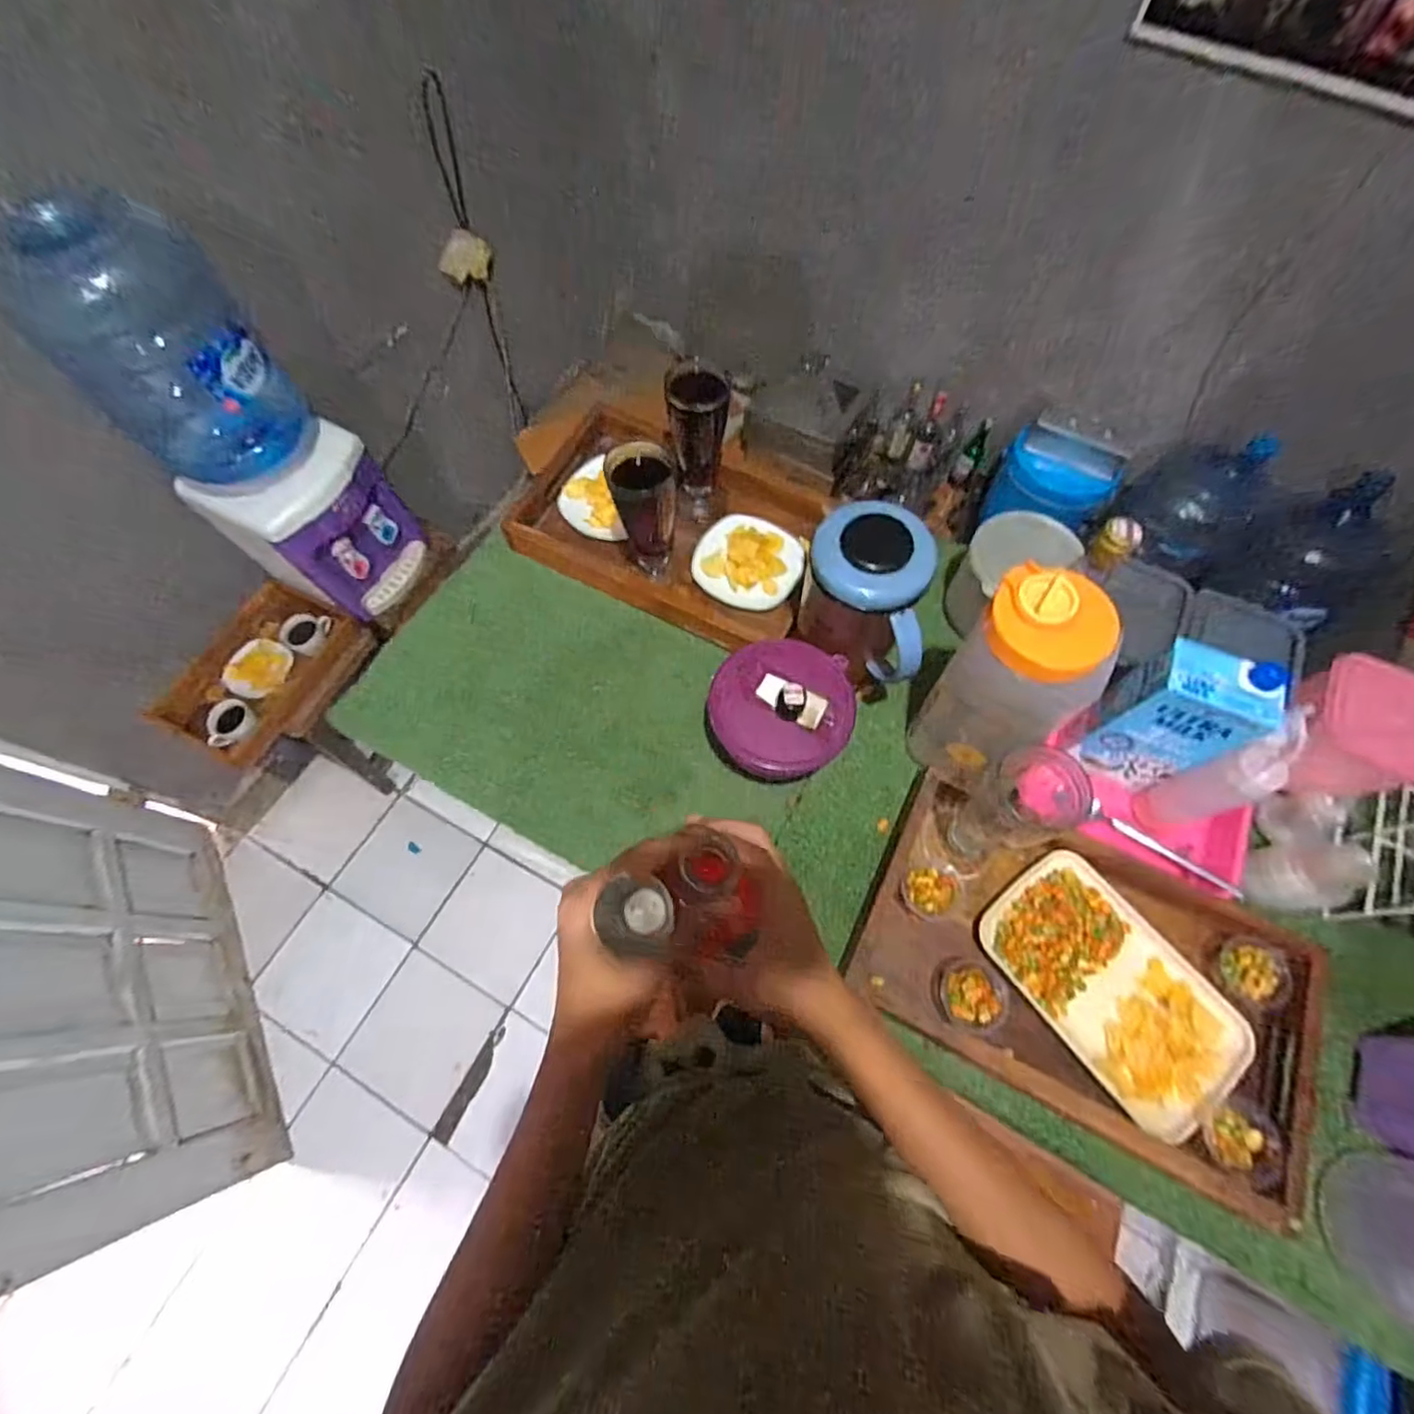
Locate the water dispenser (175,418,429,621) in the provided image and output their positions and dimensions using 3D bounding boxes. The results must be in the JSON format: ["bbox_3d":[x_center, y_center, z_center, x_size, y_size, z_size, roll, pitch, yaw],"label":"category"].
[{"bbox_3d":[-0.868,-0.434,1.360,0.298,0.399,0.288,29,70,11],"label":"water dispenser"}]

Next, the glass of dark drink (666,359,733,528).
[{"bbox_3d":[-0.011,-0.330,0.790,0.071,0.205,0.065,1,67,0],"label":"glass of dark drink"}]

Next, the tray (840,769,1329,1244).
[{"bbox_3d":[0.359,0.251,0.589,0.392,0.069,0.238,27,69,10],"label":"tray"}]

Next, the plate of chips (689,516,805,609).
[{"bbox_3d":[0.055,-0.196,0.812,0.137,0.024,0.135,22,68,8],"label":"plate of chips"}]

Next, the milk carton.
[{"bbox_3d":[0.460,0.013,0.605,0.097,0.170,0.061,28,69,11],"label":"milk carton"}]

